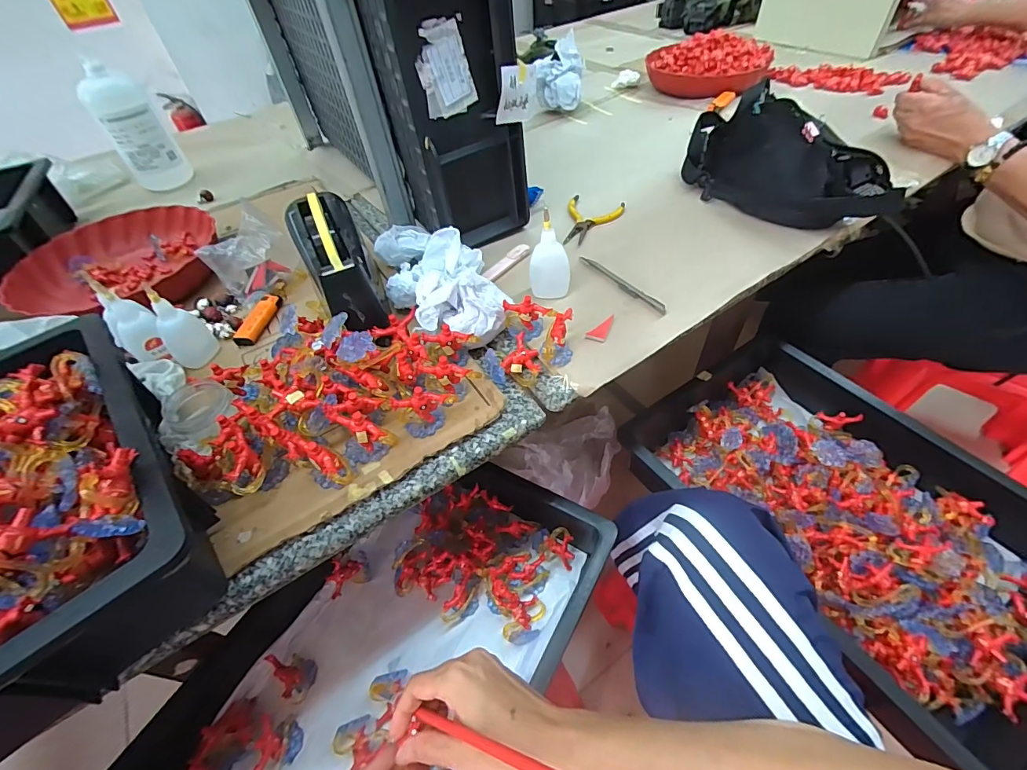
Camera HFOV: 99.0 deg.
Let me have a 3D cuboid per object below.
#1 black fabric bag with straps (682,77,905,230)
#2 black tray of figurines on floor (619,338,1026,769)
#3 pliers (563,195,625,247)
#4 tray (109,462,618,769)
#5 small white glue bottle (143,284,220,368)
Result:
[{"bbox_3d":[0.347,-0.288,0.573,0.125,0.093,0.271,-21,51,-12],"label":"black fabric bag with straps"},{"bbox_3d":[0.391,0.147,0.530,0.316,0.081,0.444,-29,53,-18],"label":"black tray of figurines on floor"},{"bbox_3d":[0.103,-0.230,0.607,0.078,0.007,0.122,16,53,18],"label":"pliers"},{"bbox_3d":[-0.129,0.299,0.479,0.305,0.101,0.474,26,57,25],"label":"tray"},{"bbox_3d":[-0.368,-0.065,0.477,0.021,0.093,0.047,32,59,28],"label":"small white glue bottle"}]

